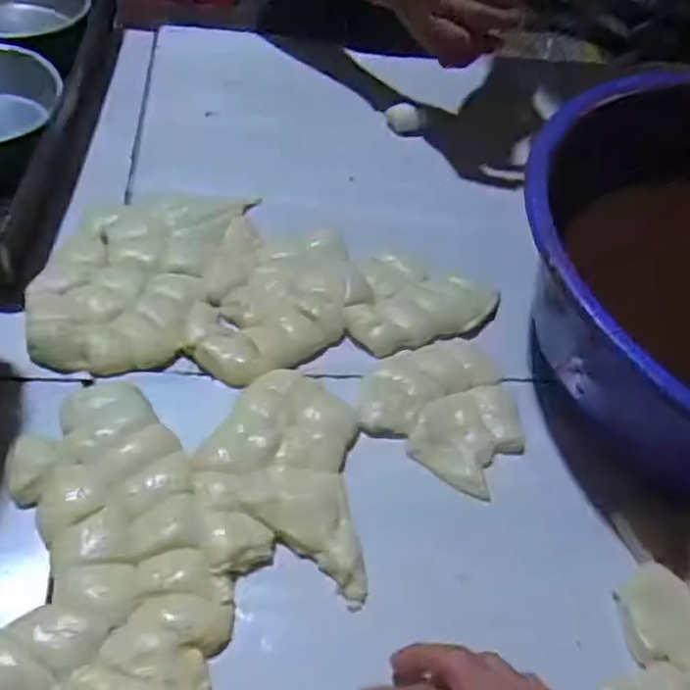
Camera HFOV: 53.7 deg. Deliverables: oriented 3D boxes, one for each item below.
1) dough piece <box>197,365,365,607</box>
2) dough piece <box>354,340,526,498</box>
[{"bbox_3d":[-0.044,0.085,0.467,0.106,0.022,0.160,0,51,-3],"label":"dough piece"},{"bbox_3d":[0.080,0.043,0.527,0.119,0.023,0.115,30,55,12],"label":"dough piece"}]

